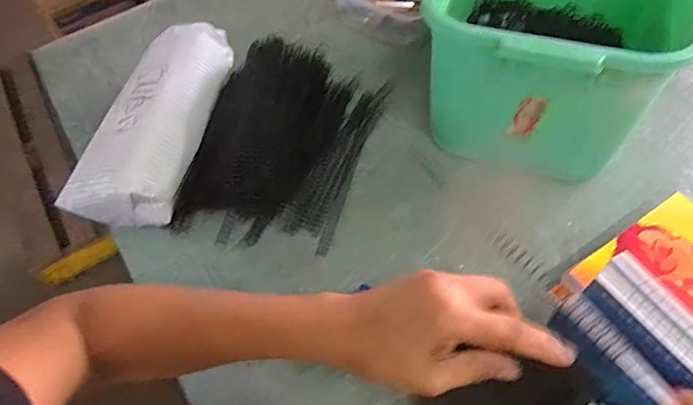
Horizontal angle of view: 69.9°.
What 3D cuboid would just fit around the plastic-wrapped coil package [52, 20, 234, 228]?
[{"bbox_3d":[-0.216,-0.096,0.574,0.113,0.091,0.253,4,56,8],"label":"plastic-wrapped coil package"}]

